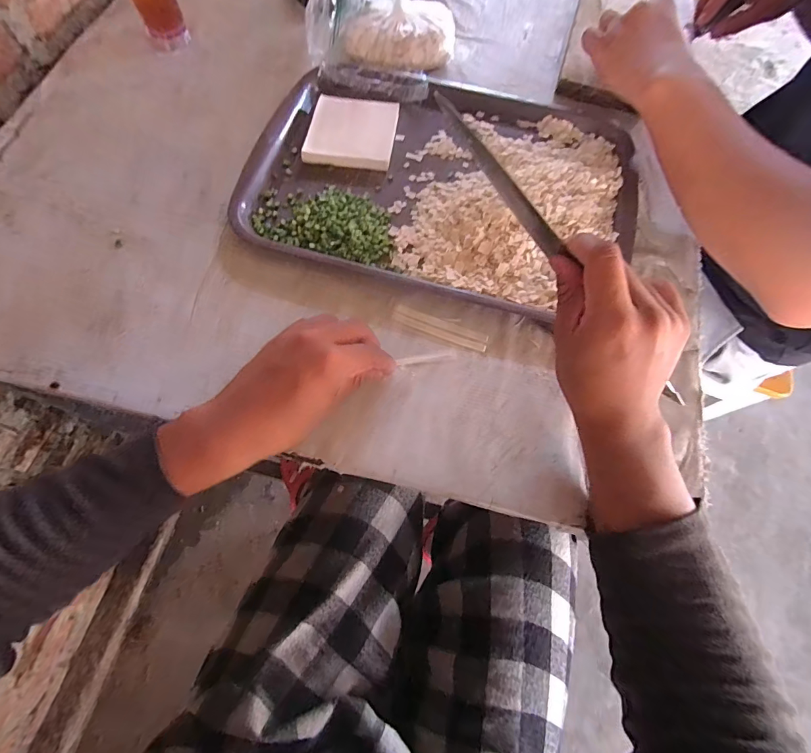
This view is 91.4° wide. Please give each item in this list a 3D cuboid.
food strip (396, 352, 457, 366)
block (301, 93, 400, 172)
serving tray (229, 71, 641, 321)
[{"bbox_3d":[0.021,-0.018,0.379,0.056,0.004,0.007,-8,69,-8],"label":"food strip"},{"bbox_3d":[-0.061,-0.288,0.463,0.097,0.014,0.104,7,68,1],"label":"block"},{"bbox_3d":[0.043,-0.231,0.444,0.413,0.032,0.298,16,69,4],"label":"serving tray"}]

